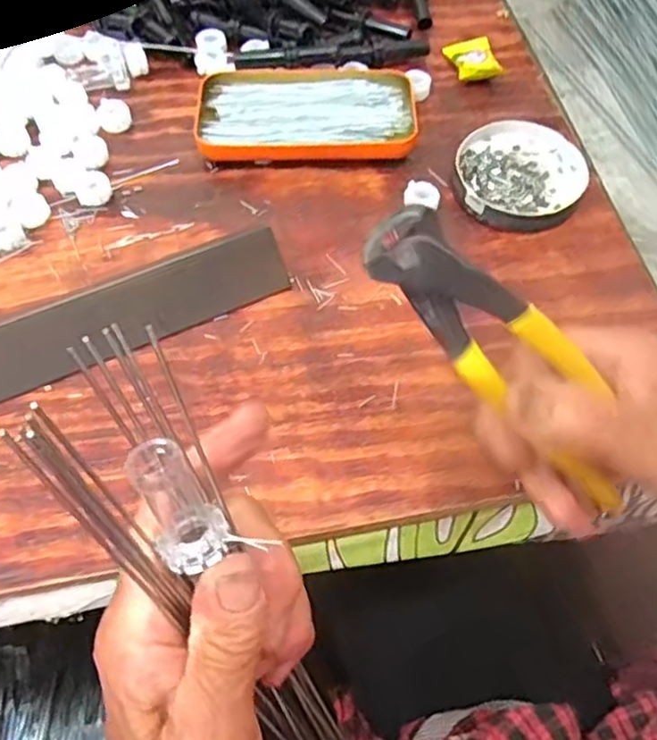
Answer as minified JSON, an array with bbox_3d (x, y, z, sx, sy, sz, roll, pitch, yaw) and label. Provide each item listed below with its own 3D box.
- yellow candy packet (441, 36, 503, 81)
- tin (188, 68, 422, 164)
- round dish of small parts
[{"bbox_3d":[0.105,-0.227,0.502,0.030,0.014,0.055,-8,46,-6],"label":"yellow candy packet"},{"bbox_3d":[-0.015,-0.176,0.469,0.144,0.015,0.077,-2,60,-1],"label":"tin"},{"bbox_3d":[0.122,-0.124,0.444,0.080,0.016,0.082,0,60,0],"label":"round dish of small parts"}]

